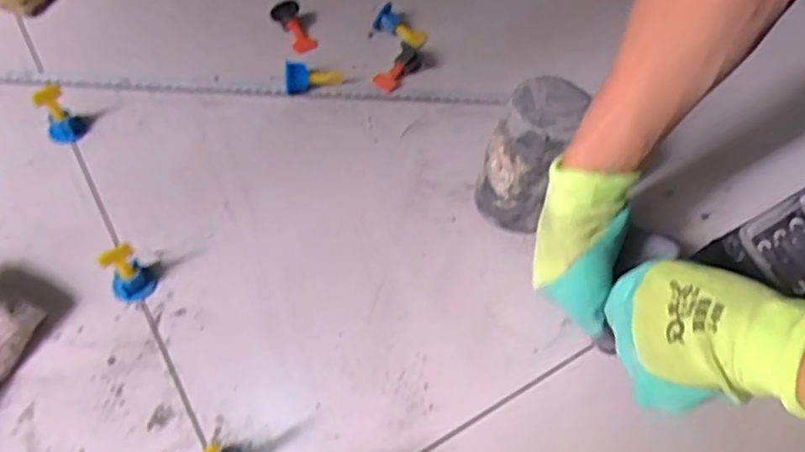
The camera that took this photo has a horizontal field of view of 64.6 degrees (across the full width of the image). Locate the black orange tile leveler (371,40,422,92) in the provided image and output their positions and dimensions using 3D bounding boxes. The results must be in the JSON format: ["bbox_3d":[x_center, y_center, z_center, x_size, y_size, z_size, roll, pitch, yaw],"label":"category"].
[{"bbox_3d":[-0.006,-0.161,0.647,0.054,0.030,0.025,-37,69,-23],"label":"black orange tile leveler"}]

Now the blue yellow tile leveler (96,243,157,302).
[{"bbox_3d":[-0.214,0.035,0.493,0.033,0.055,0.028,-33,64,-21],"label":"blue yellow tile leveler"}]

